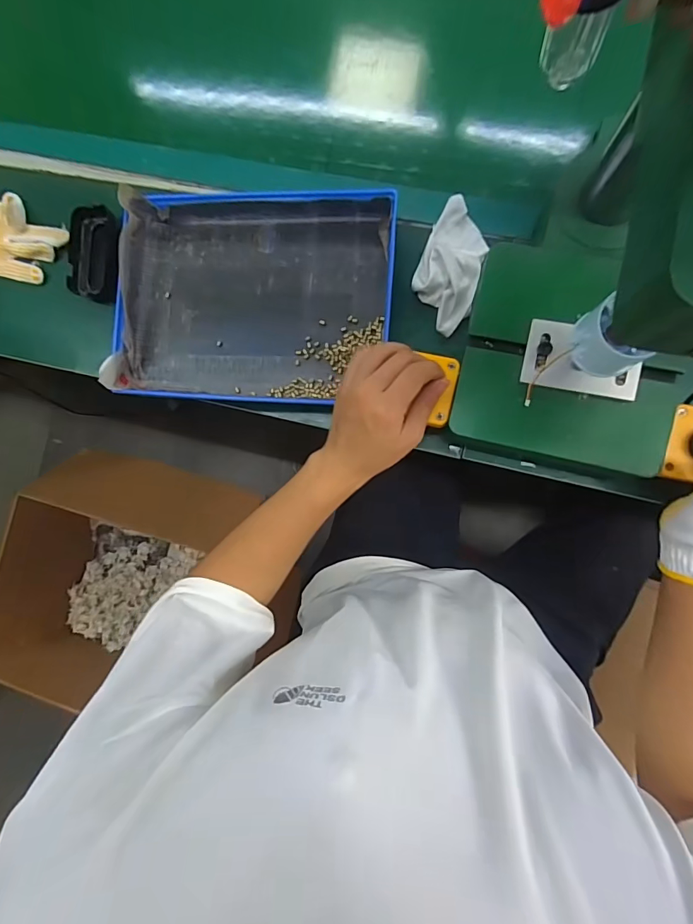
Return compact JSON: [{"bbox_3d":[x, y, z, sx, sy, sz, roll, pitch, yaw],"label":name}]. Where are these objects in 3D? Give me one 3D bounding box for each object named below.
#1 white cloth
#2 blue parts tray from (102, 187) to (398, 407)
[{"bbox_3d":[0.116,-0.220,0.477,0.066,0.024,0.148,16,90,9],"label":"white cloth"},{"bbox_3d":[-0.108,-0.191,0.515,0.321,0.058,0.244,3,88,8],"label":"blue parts tray"}]

